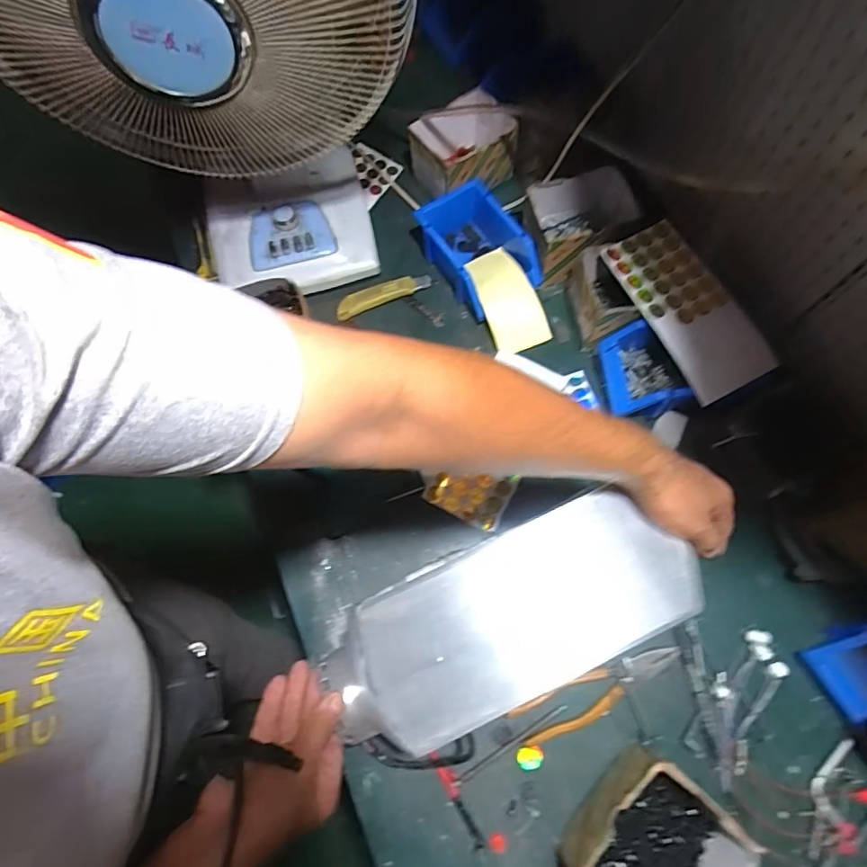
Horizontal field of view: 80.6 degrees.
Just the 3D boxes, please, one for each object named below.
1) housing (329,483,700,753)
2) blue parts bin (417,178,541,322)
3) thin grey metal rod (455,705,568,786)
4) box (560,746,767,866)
[{"bbox_3d":[0.069,0.160,0.453,0.341,0.050,0.133,-24,71,-2],"label":"housing"},{"bbox_3d":[0.068,-0.271,0.768,0.123,0.083,0.179,-31,72,-9],"label":"blue parts bin"},{"bbox_3d":[0.087,0.346,0.570,0.145,0.006,0.009,-30,72,-9],"label":"thin grey metal rod"},{"bbox_3d":[0.210,0.405,0.495,0.141,0.101,0.123,-43,74,-13],"label":"box"}]

